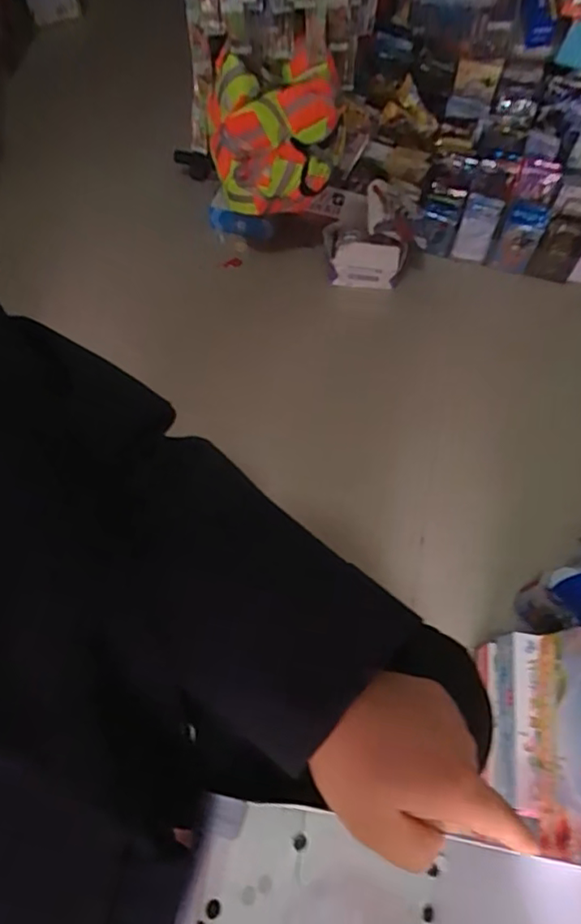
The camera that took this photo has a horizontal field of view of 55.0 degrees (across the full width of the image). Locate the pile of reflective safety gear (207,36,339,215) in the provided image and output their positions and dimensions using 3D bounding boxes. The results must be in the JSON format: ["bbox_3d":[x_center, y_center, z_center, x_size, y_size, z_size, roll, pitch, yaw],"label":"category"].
[{"bbox_3d":[-0.032,-0.570,0.972,0.217,0.213,0.178,1,62,0],"label":"pile of reflective safety gear"}]

